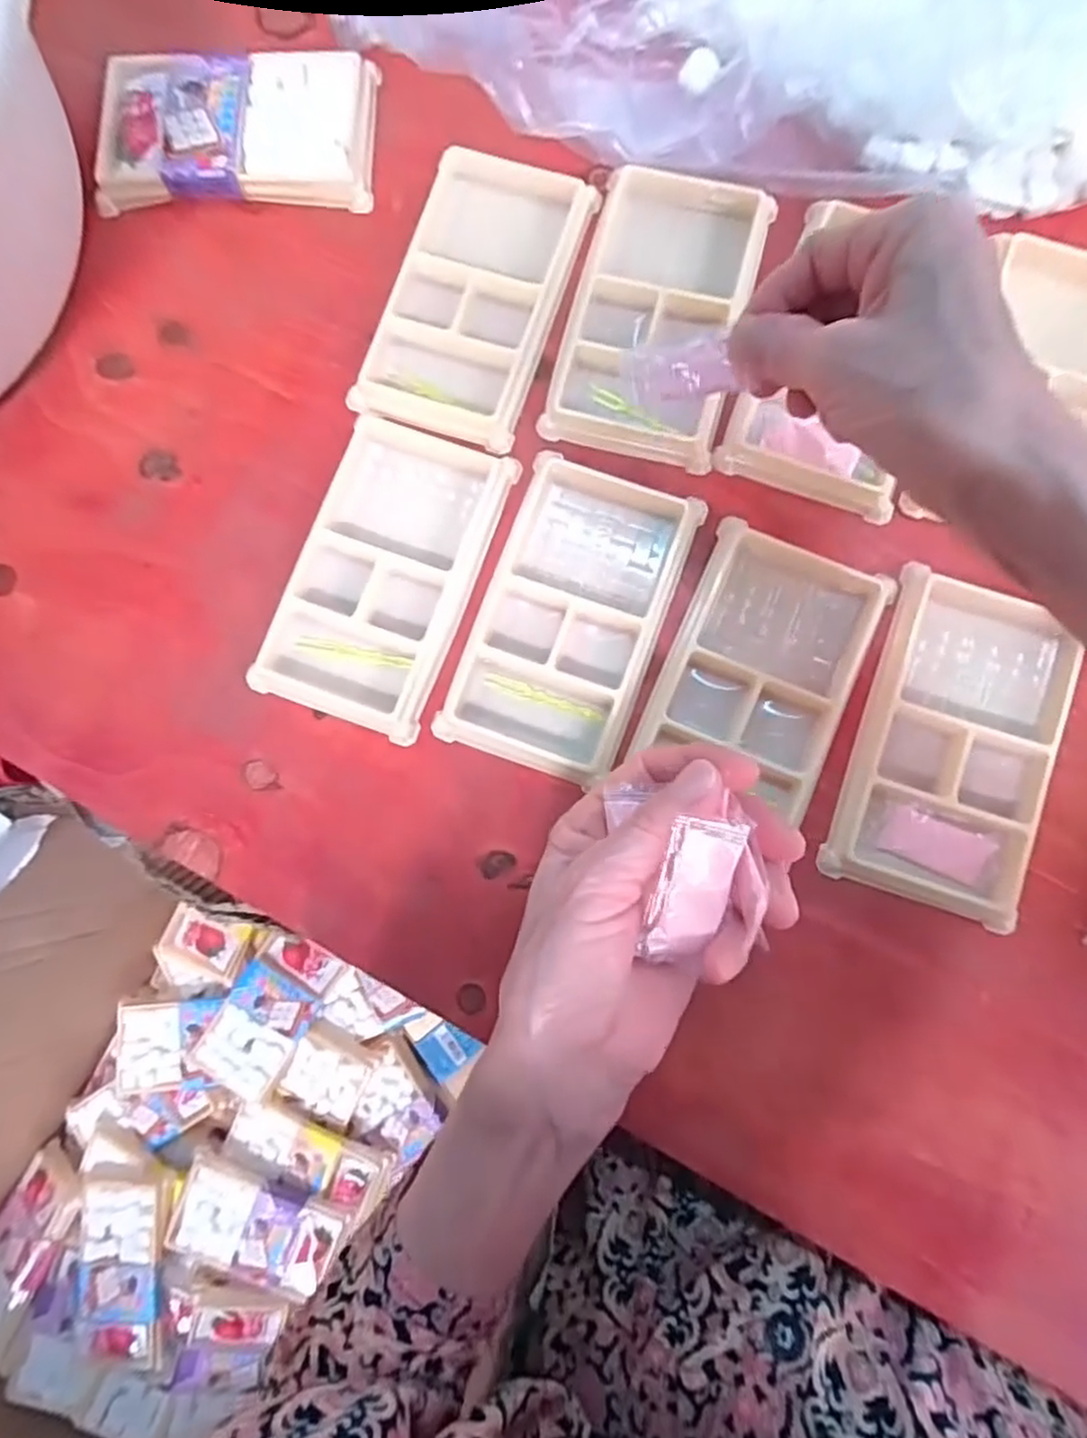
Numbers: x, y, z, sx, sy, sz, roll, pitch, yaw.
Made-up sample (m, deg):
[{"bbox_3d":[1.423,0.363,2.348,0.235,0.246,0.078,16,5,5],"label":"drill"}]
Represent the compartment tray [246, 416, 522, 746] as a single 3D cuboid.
[{"bbox_3d":[-0.070,-0.065,0.316,0.074,0.010,0.135,21,85,6],"label":"compartment tray"}]

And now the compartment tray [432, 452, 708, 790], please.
[{"bbox_3d":[0.013,-0.045,0.308,0.079,0.011,0.135,19,85,5],"label":"compartment tray"}]

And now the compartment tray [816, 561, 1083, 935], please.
[{"bbox_3d":[0.173,0.009,0.293,0.075,0.011,0.137,19,85,5],"label":"compartment tray"}]

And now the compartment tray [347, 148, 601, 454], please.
[{"bbox_3d":[-0.031,-0.199,0.331,0.076,0.011,0.137,20,85,6],"label":"compartment tray"}]

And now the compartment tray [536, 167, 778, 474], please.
[{"bbox_3d":[0.053,-0.185,0.327,0.077,0.019,0.132,16,84,5],"label":"compartment tray"}]

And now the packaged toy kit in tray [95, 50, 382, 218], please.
[{"bbox_3d":[-0.150,-0.288,0.342,0.132,0.019,0.075,2,83,4],"label":"packaged toy kit in tray"}]

